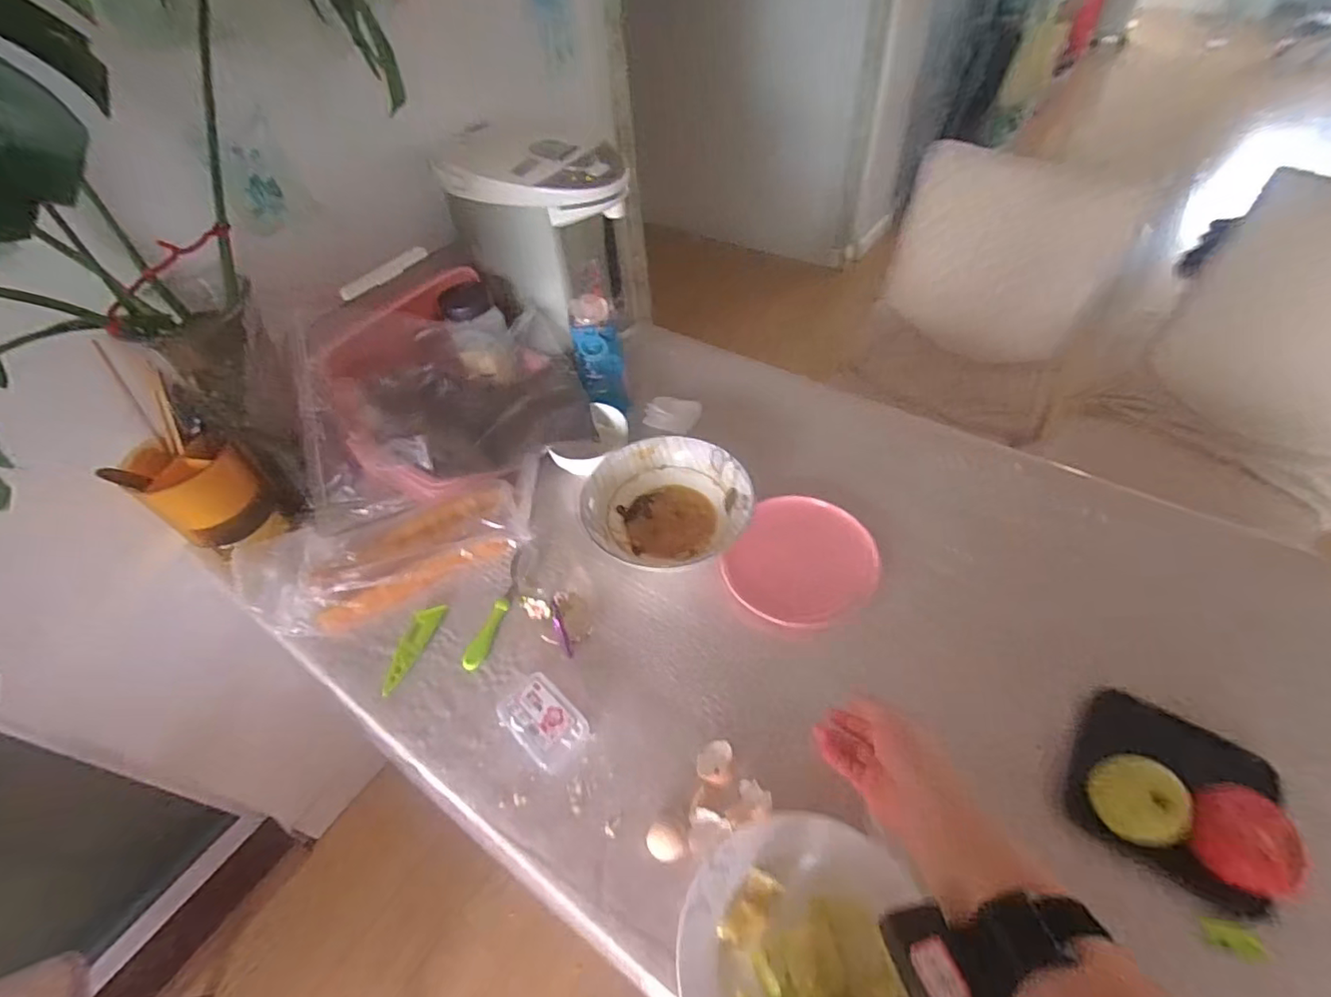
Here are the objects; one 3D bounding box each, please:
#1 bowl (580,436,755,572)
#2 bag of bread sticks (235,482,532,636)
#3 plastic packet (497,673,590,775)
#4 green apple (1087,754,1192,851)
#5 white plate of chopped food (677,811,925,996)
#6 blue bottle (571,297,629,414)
[{"bbox_3d":[0.000,0.011,0.744,0.199,0.060,0.194,-3,50,3],"label":"bowl"},{"bbox_3d":[-0.348,0.061,0.741,0.324,0.071,0.153,-20,51,-11],"label":"bag of bread sticks"},{"bbox_3d":[-0.124,0.229,0.596,0.091,0.034,0.061,32,60,28],"label":"plastic packet"},{"bbox_3d":[0.393,0.257,0.490,0.060,0.057,0.066,-3,50,3],"label":"green apple"},{"bbox_3d":[0.108,0.362,0.454,0.194,0.032,0.204,2,50,8],"label":"white plate of chopped food"},{"bbox_3d":[-0.092,-0.207,0.857,0.064,0.161,0.079,-3,50,3],"label":"blue bottle"}]

